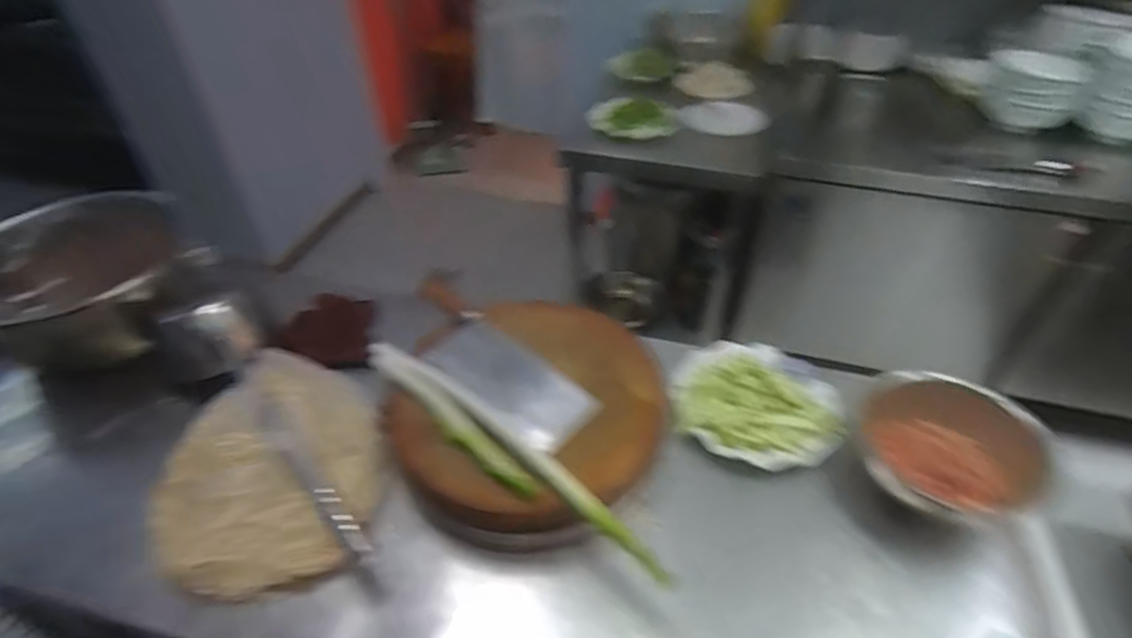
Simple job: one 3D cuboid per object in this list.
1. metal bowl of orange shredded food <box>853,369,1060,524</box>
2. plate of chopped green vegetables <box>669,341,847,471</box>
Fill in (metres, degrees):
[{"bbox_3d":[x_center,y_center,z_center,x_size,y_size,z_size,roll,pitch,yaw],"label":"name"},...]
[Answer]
[{"bbox_3d":[0.475,0.157,0.752,0.211,0.098,0.177,27,48,27],"label":"metal bowl of orange shredded food"},{"bbox_3d":[0.272,0.109,0.854,0.228,0.052,0.212,0,41,0],"label":"plate of chopped green vegetables"}]

